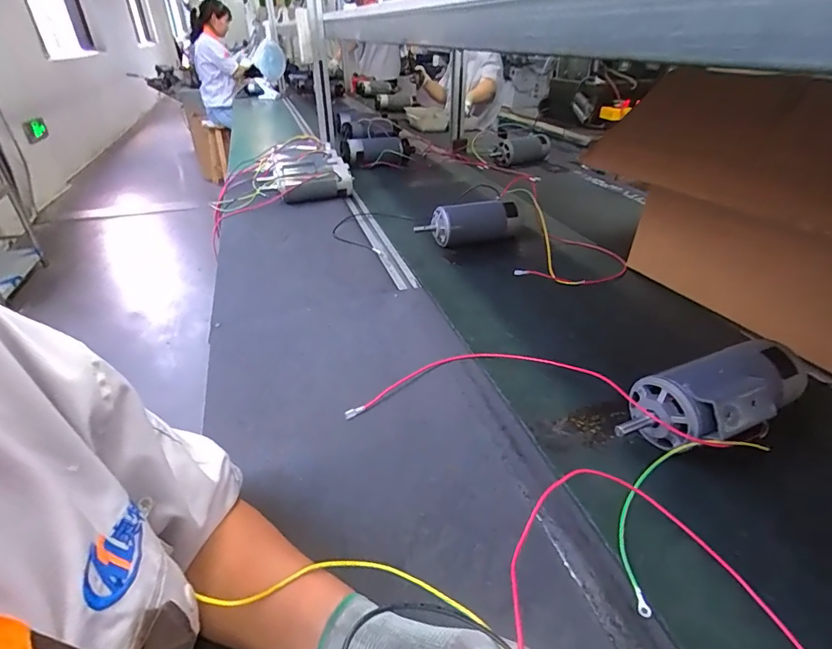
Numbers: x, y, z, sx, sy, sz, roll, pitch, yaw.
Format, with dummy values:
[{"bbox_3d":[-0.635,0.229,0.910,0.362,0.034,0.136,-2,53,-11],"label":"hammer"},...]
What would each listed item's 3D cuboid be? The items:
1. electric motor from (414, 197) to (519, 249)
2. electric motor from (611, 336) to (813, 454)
[{"bbox_3d":[0.112,-0.212,0.942,0.213,0.074,0.071,-10,34,-14],"label":"electric motor"},{"bbox_3d":[0.317,0.087,0.483,0.228,0.082,0.100,-17,36,-23],"label":"electric motor"}]

